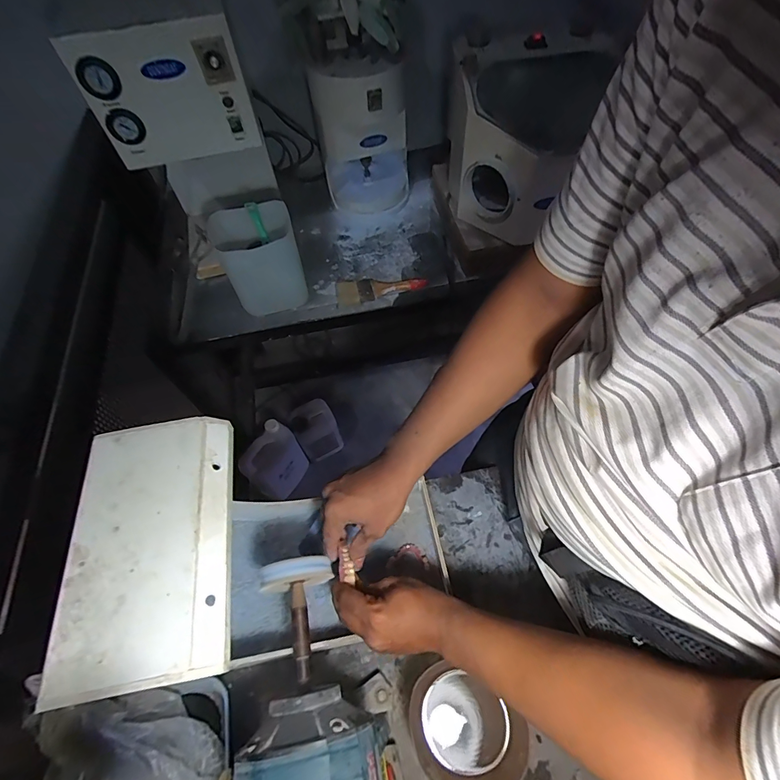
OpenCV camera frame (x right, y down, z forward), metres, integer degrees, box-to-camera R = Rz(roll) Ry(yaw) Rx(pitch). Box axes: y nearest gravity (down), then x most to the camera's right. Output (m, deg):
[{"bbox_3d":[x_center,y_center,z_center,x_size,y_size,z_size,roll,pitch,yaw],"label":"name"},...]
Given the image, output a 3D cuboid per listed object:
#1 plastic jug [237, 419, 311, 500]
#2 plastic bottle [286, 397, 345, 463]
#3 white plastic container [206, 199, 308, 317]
[{"bbox_3d":[-0.363,0.235,1.300,0.108,0.247,0.187,30,64,18],"label":"plastic jug"},{"bbox_3d":[-0.251,0.142,1.385,0.143,0.215,0.110,-31,62,-16],"label":"plastic bottle"},{"bbox_3d":[-0.263,-0.264,0.826,0.144,0.178,0.127,-18,60,-9],"label":"white plastic container"}]

